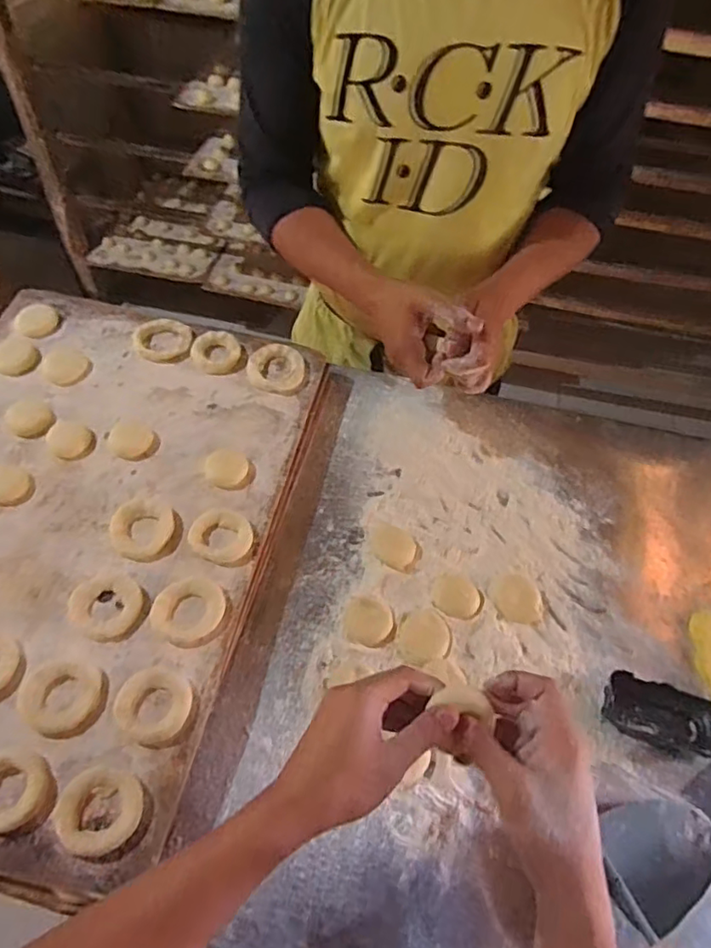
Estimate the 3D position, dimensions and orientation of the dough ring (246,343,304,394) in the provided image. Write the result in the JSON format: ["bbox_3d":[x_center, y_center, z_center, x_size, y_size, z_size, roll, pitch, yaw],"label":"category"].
[{"bbox_3d":[-0.101,-0.135,0.733,0.072,0.014,0.070,2,57,-4],"label":"dough ring"}]

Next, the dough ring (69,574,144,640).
[{"bbox_3d":[-0.239,0.124,0.550,0.068,0.007,0.061,29,59,13],"label":"dough ring"}]

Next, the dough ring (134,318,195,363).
[{"bbox_3d":[-0.246,-0.173,0.744,0.072,0.016,0.065,-18,60,-16],"label":"dough ring"}]

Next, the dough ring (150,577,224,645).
[{"bbox_3d":[-0.159,0.129,0.553,0.062,0.007,0.063,2,57,-4],"label":"dough ring"}]

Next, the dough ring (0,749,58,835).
[{"bbox_3d":[-0.278,0.253,0.462,0.069,0.013,0.058,3,57,-3],"label":"dough ring"}]

